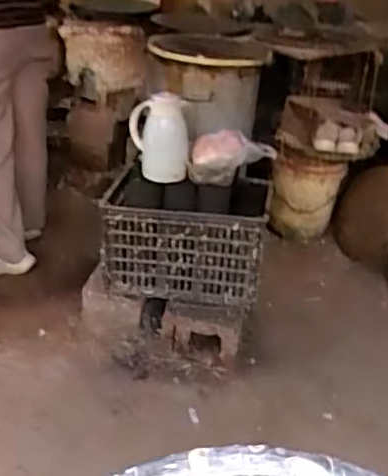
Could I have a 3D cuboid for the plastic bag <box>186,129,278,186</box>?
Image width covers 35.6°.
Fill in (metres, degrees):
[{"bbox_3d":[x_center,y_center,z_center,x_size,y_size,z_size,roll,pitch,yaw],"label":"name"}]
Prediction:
[{"bbox_3d":[0.098,-0.225,1.645,0.228,0.117,0.122,0,30,-8],"label":"plastic bag"}]

